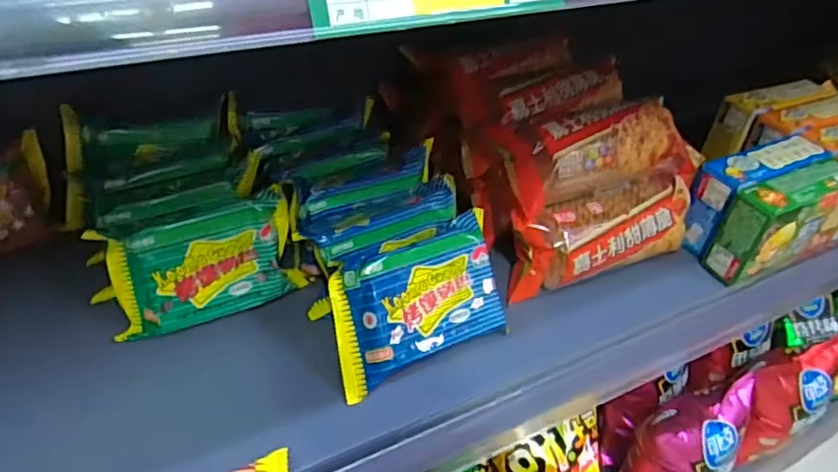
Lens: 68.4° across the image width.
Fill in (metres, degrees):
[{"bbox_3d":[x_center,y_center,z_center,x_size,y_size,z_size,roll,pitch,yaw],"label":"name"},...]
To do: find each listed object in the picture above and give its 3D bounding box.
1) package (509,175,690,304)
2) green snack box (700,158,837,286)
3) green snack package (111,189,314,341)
[{"bbox_3d":[0.167,0.001,0.557,0.183,0.068,0.056,-12,43,-22],"label":"package"},{"bbox_3d":[0.343,-0.016,0.579,0.136,0.092,0.043,-15,44,-24],"label":"green snack box"},{"bbox_3d":[-0.165,0.022,0.487,0.137,0.086,0.040,-16,20,-28],"label":"green snack package"}]

